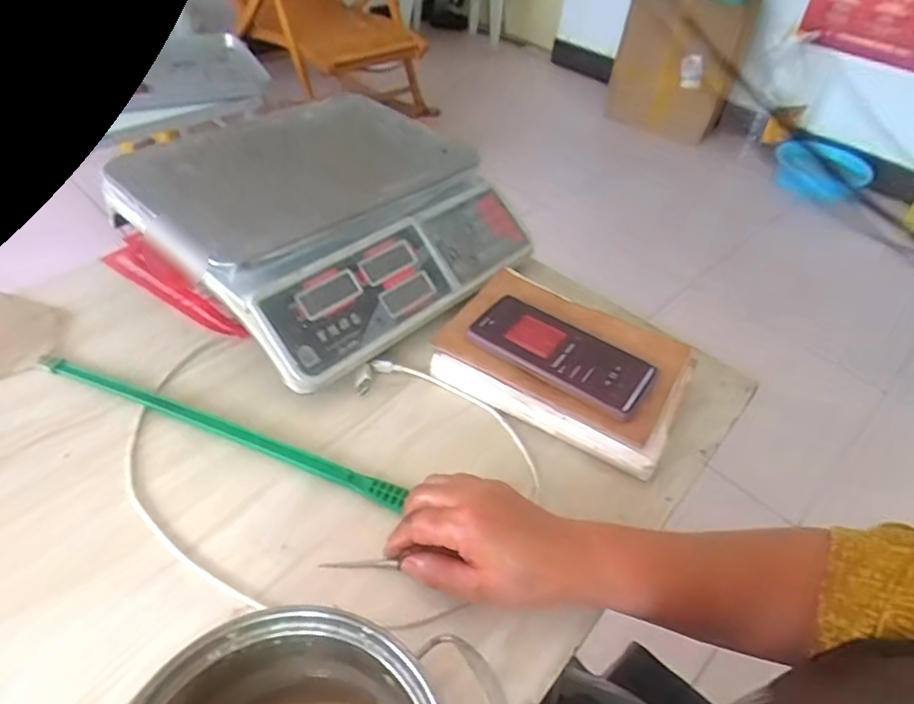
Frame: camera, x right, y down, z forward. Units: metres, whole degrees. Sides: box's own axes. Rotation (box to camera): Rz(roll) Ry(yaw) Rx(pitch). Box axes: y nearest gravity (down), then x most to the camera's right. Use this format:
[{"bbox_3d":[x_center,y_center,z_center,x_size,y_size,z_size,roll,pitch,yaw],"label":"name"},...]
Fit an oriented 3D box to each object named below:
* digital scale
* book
[{"bbox_3d":[-0.124,-0.137,0.630,0.339,0.106,0.309,-30,55,-32],"label":"digital scale"},{"bbox_3d":[0.098,0.009,0.556,0.212,0.037,0.150,26,47,18],"label":"book"}]

